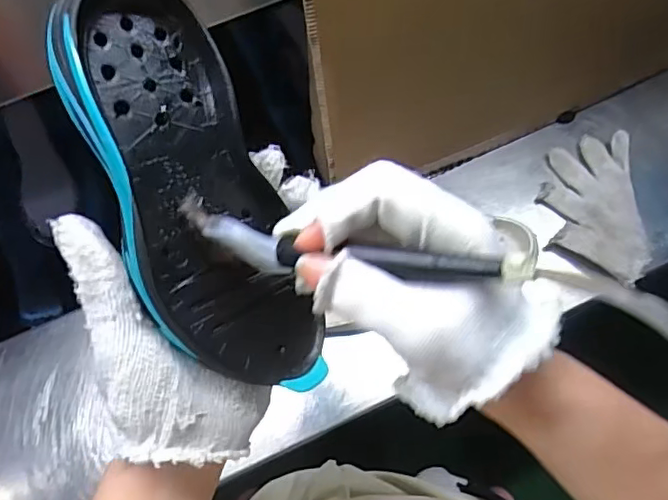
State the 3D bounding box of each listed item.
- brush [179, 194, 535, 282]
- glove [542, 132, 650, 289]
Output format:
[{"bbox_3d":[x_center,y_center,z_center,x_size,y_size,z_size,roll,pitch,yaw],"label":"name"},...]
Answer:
[{"bbox_3d":[0.001,-0.001,0.253,0.164,0.019,0.026,9,68,23],"label":"brush"},{"bbox_3d":[0.299,-0.052,0.664,0.099,0.031,0.183,-1,68,2],"label":"glove"}]

